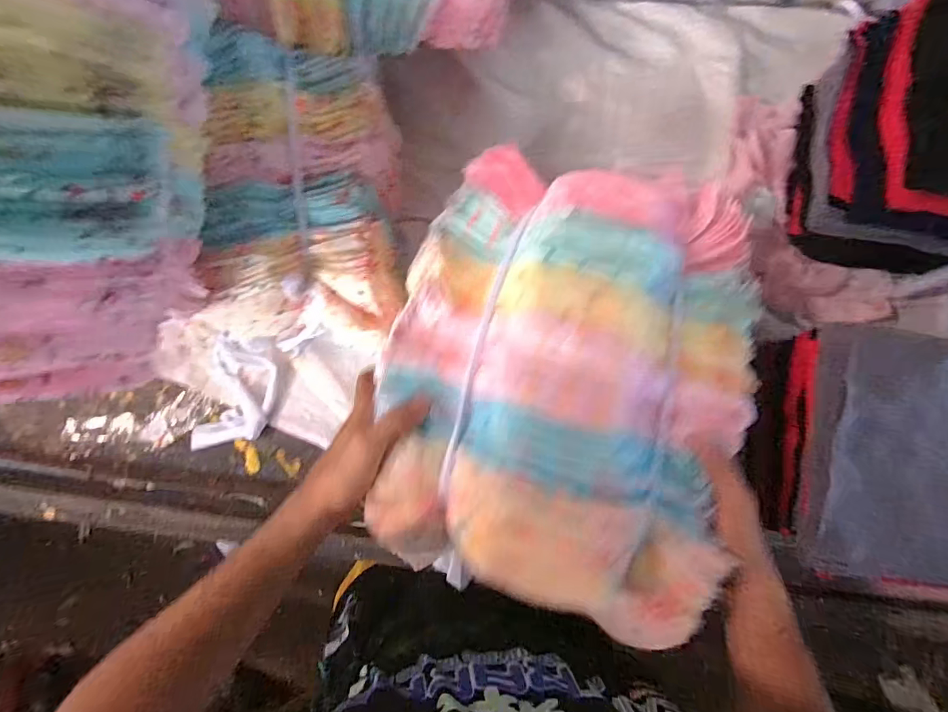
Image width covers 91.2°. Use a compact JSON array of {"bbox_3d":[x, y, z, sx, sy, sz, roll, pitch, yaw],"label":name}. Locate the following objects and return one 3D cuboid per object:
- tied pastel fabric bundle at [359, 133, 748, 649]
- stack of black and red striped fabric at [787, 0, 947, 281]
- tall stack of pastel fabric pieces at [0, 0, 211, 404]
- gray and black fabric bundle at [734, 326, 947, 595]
[{"bbox_3d":[0.083,0.006,0.407,0.314,0.120,0.396,14,84,4],"label":"tied pastel fabric bundle"},{"bbox_3d":[0.489,-0.202,0.474,0.258,0.125,0.230,7,83,3],"label":"stack of black and red striped fabric"},{"bbox_3d":[-0.283,-0.165,0.316,0.157,0.127,0.390,4,85,-39],"label":"tall stack of pastel fabric pieces"},{"bbox_3d":[0.474,0.097,0.436,0.359,0.110,0.234,7,83,3],"label":"gray and black fabric bundle"}]

